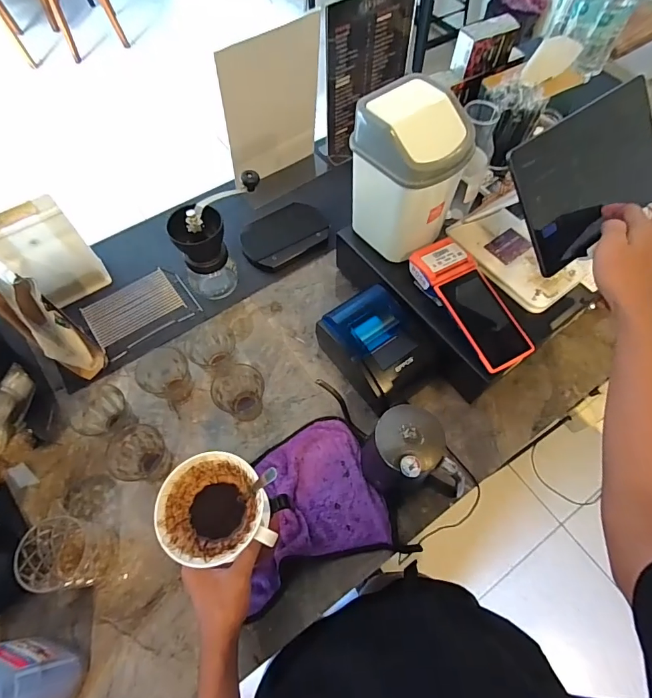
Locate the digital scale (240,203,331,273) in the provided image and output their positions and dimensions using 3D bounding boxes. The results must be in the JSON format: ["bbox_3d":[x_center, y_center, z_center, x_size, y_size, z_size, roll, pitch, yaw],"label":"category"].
[{"bbox_3d":[-0.084,-0.228,0.837,0.177,0.033,0.121,-32,66,-16],"label":"digital scale"}]

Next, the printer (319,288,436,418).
[{"bbox_3d":[0.083,0.002,0.681,0.140,0.101,0.174,-36,68,-17],"label":"printer"}]

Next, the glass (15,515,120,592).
[{"bbox_3d":[-0.330,0.267,0.546,0.081,0.095,0.080,-5,62,-2],"label":"glass"}]

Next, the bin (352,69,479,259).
[{"bbox_3d":[0.121,-0.256,0.624,0.124,0.211,0.135,-36,68,-17],"label":"bin"}]

